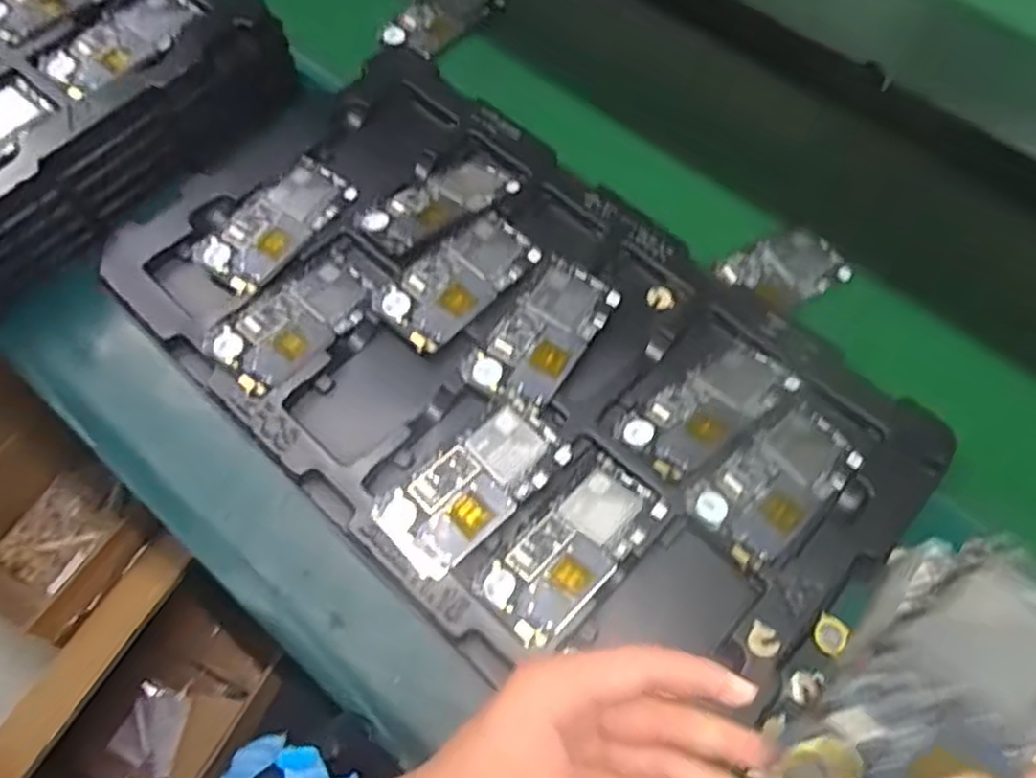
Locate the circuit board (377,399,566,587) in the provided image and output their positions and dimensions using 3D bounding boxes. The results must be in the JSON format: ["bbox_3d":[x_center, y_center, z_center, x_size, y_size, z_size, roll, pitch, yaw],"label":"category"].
[{"bbox_3d":[-0.030,0.063,0.493,0.124,0.011,0.061,-41,72,-19],"label":"circuit board"}]

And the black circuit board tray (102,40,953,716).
[{"bbox_3d":[-0.020,-0.031,0.544,0.557,0.026,0.317,41,70,16],"label":"black circuit board tray"}]

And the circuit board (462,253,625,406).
[{"bbox_3d":[0.020,-0.041,0.546,0.062,0.005,0.121,31,67,12],"label":"circuit board"}]

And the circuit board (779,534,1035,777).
[{"bbox_3d":[0.161,0.122,0.284,0.062,0.006,0.128,40,107,19],"label":"circuit board"}]

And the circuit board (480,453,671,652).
[{"bbox_3d":[0.035,0.101,0.479,0.058,0.012,0.122,41,70,16],"label":"circuit board"}]

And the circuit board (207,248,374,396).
[{"bbox_3d":[-0.162,-0.051,0.549,0.063,0.006,0.119,40,69,16],"label":"circuit board"}]

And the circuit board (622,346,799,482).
[{"bbox_3d":[0.132,0.010,0.518,0.119,0.012,0.056,-33,70,-16],"label":"circuit board"}]

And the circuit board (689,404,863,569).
[{"bbox_3d":[0.174,0.062,0.498,0.119,0.011,0.064,-40,72,-18],"label":"circuit board"}]

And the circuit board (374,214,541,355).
[{"bbox_3d":[-0.044,-0.083,0.562,0.060,0.006,0.120,41,70,16],"label":"circuit board"}]

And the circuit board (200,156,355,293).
[{"bbox_3d":[-0.189,-0.131,0.587,0.063,0.008,0.124,35,68,14],"label":"circuit board"}]

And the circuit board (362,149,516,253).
[{"bbox_3d":[-0.062,-0.149,0.589,0.118,0.012,0.057,-36,70,-17],"label":"circuit board"}]

